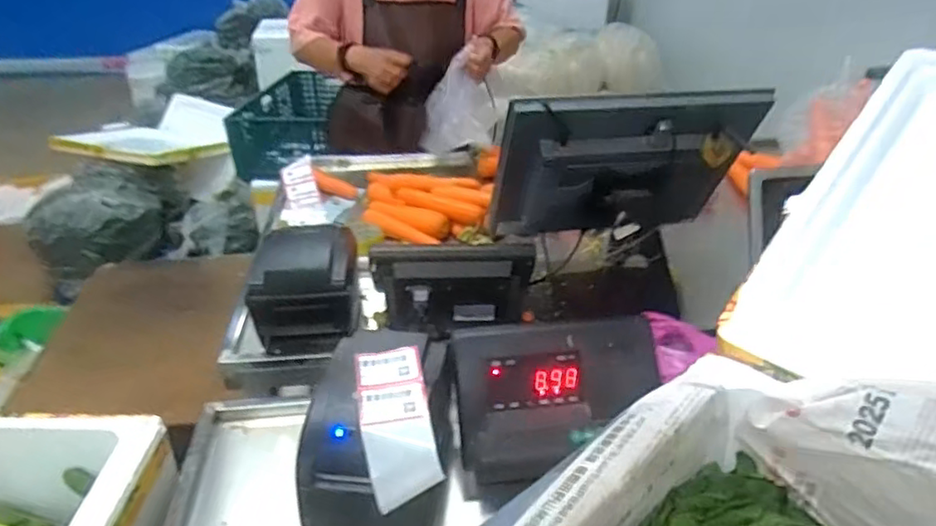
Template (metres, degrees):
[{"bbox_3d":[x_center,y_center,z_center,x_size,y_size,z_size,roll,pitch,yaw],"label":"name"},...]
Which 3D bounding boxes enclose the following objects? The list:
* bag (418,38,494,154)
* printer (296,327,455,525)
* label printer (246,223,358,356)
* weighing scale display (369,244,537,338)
[{"bbox_3d":[-0.026,-0.360,1.492,0.156,0.203,0.085,-4,32,-6],"label":"bag"},{"bbox_3d":[-0.102,0.201,0.753,0.161,0.155,0.231,1,31,1],"label":"printer"},{"bbox_3d":[-0.248,0.033,1.000,0.153,0.123,0.147,-4,32,-6],"label":"label printer"},{"bbox_3d":[-0.024,0.035,0.973,0.244,0.112,0.074,-1,31,-1],"label":"weighing scale display"}]

